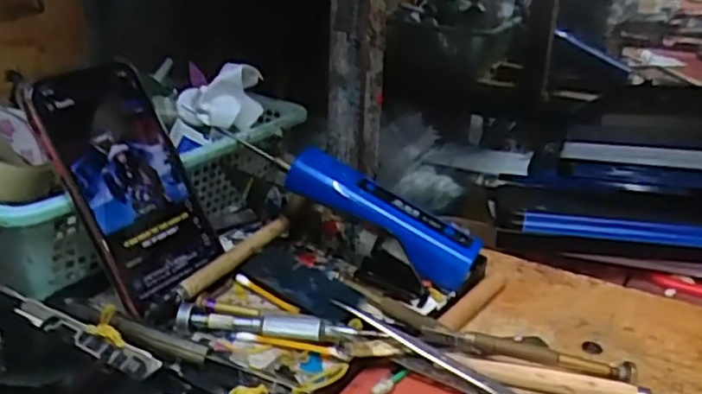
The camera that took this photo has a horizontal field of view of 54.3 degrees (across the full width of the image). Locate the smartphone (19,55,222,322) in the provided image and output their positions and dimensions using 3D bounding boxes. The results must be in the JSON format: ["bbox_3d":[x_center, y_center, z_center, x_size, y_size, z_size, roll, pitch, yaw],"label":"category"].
[{"bbox_3d":[-0.120,-0.009,0.376,0.007,0.130,0.069,-16,11,41],"label":"smartphone"}]

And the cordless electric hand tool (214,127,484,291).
[{"bbox_3d":[-0.005,-0.002,0.446,0.186,0.034,0.027,30,31,13],"label":"cordless electric hand tool"}]

